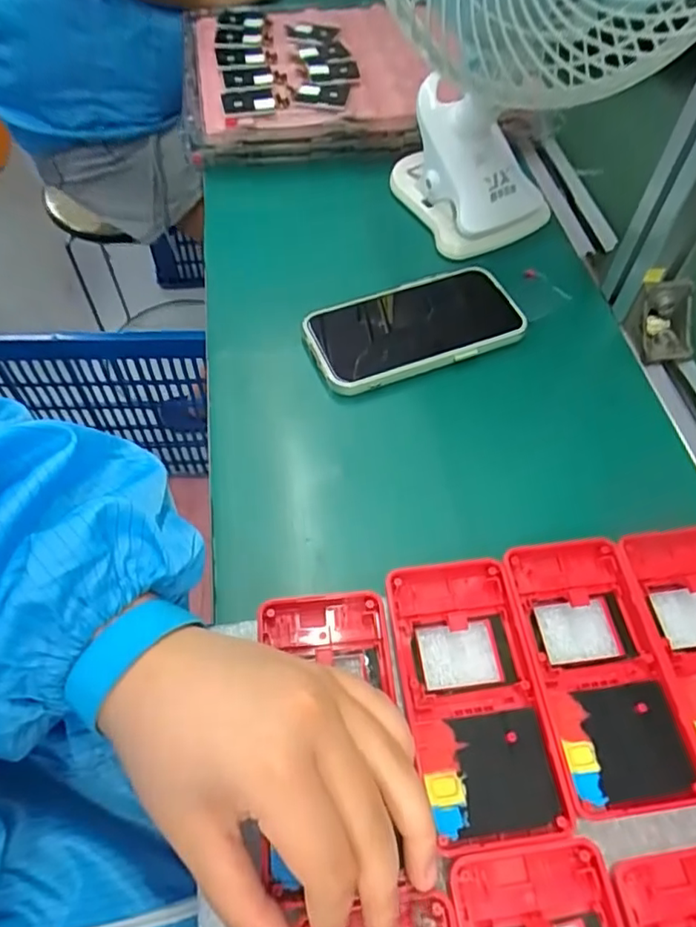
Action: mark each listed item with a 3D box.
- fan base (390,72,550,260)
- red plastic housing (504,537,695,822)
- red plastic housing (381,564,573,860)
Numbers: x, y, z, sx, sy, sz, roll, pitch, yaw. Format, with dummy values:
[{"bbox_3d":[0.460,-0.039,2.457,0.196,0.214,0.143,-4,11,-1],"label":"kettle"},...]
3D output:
[{"bbox_3d":[0.092,-0.241,0.482,0.088,0.070,0.131,-24,59,-15],"label":"fan base"},{"bbox_3d":[0.118,0.095,0.283,0.059,0.009,0.121,-6,56,-4],"label":"red plastic housing"},{"bbox_3d":[0.057,0.105,0.274,0.060,0.012,0.120,-7,56,-4],"label":"red plastic housing"}]

